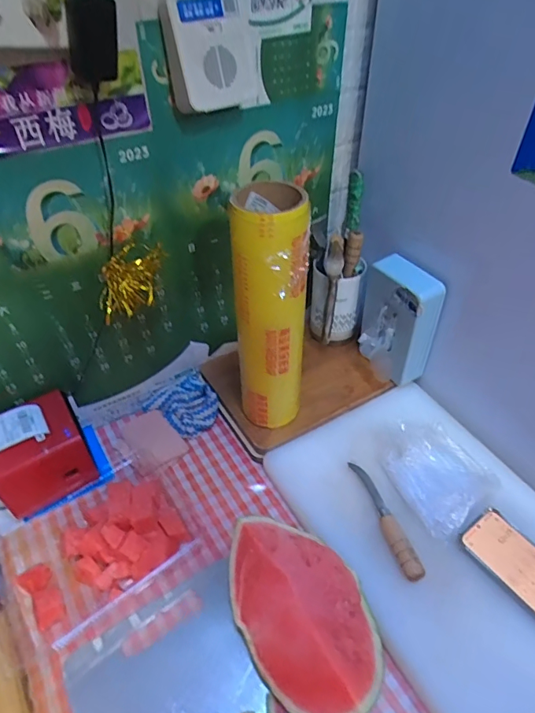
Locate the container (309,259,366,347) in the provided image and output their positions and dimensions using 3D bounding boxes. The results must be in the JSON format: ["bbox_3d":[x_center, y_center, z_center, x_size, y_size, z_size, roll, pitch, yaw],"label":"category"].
[{"bbox_3d":[0.125,-0.103,0.848,0.085,0.152,0.090,-15,47,-14],"label":"container"}]

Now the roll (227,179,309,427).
[{"bbox_3d":[0.003,-0.046,0.653,0.091,0.360,0.107,0,45,1],"label":"roll"}]

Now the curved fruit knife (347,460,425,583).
[{"bbox_3d":[0.157,0.212,0.629,0.022,0.018,0.176,-12,46,-11],"label":"curved fruit knife"}]

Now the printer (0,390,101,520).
[{"bbox_3d":[-0.325,0.141,0.670,0.133,0.095,0.114,-33,53,-28],"label":"printer"}]

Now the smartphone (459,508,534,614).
[{"bbox_3d":[0.323,0.264,0.579,0.076,0.012,0.153,-28,51,-24],"label":"smartphone"}]

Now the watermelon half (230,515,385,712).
[{"bbox_3d":[0.042,0.287,0.530,0.139,0.090,0.215,-20,48,-18],"label":"watermelon half"}]

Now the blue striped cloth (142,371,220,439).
[{"bbox_3d":[-0.140,0.078,0.793,0.110,0.039,0.115,-32,53,-27],"label":"blue striped cloth"}]

